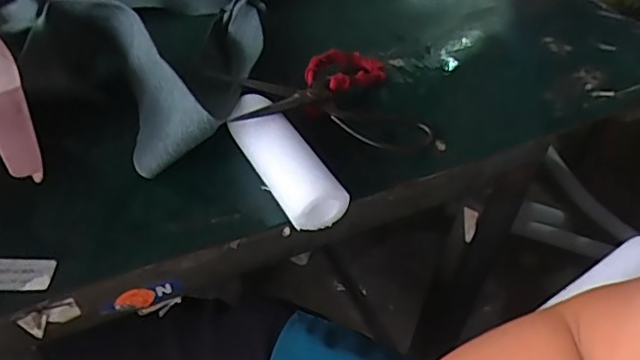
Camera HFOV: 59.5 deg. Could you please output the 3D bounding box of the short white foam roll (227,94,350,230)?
[{"bbox_3d":[-0.031,-0.015,0.445,0.045,0.042,0.132,-23,52,-25],"label":"short white foam roll"}]

